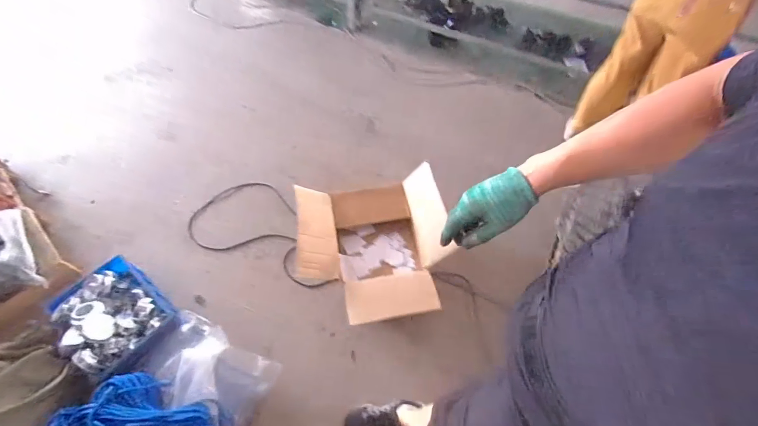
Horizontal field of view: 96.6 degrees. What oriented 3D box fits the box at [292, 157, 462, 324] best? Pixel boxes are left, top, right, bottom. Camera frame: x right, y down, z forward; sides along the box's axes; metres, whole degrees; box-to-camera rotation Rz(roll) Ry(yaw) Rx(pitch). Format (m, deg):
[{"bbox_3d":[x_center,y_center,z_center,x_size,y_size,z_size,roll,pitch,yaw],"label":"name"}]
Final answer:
[{"bbox_3d":[-0.030,0.115,1.347,0.572,0.361,0.600,-5,56,-4],"label":"box"}]

